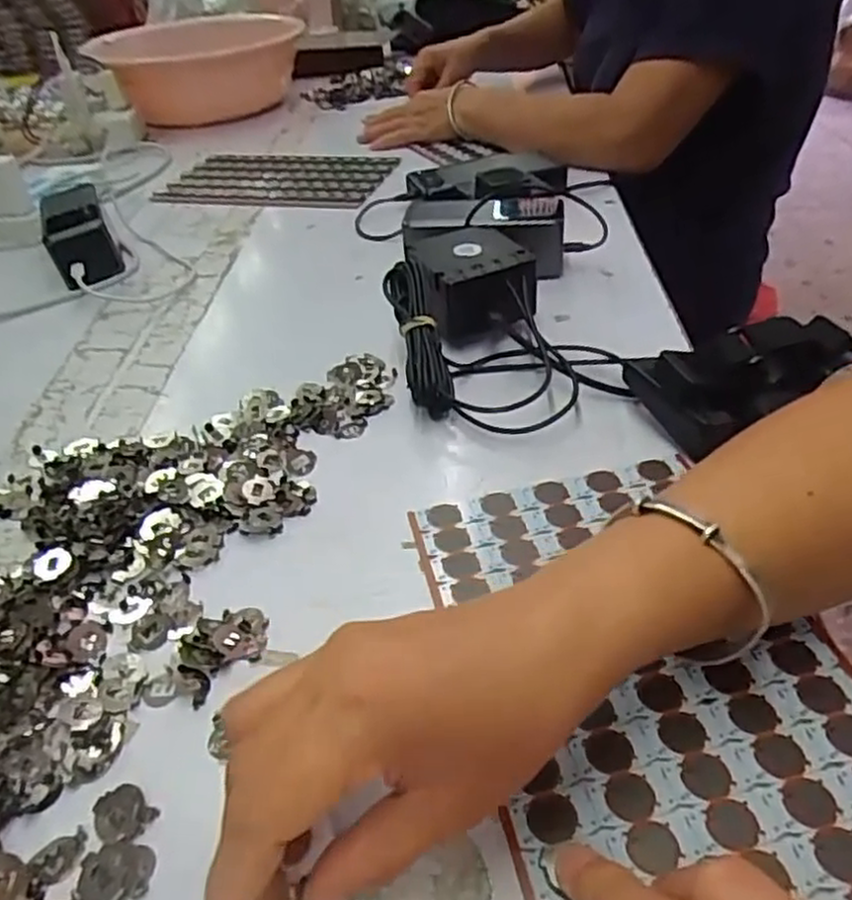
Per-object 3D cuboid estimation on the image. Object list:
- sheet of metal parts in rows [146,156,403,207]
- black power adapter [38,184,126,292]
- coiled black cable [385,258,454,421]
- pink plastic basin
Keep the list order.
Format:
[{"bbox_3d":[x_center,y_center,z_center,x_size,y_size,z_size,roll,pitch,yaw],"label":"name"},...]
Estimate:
[{"bbox_3d":[-0.175,-0.323,0.867,0.265,0.008,0.163,7,40,14],"label":"sheet of metal parts in rows"},{"bbox_3d":[-0.324,-0.200,0.685,0.060,0.052,0.147,-20,41,-19],"label":"black power adapter"},{"bbox_3d":[-0.004,-0.072,0.474,0.029,0.026,0.108,-9,62,-6],"label":"coiled black cable"},{"bbox_3d":[-0.363,-0.613,1.170,0.294,0.104,0.348,-13,39,-11],"label":"pink plastic basin"}]

